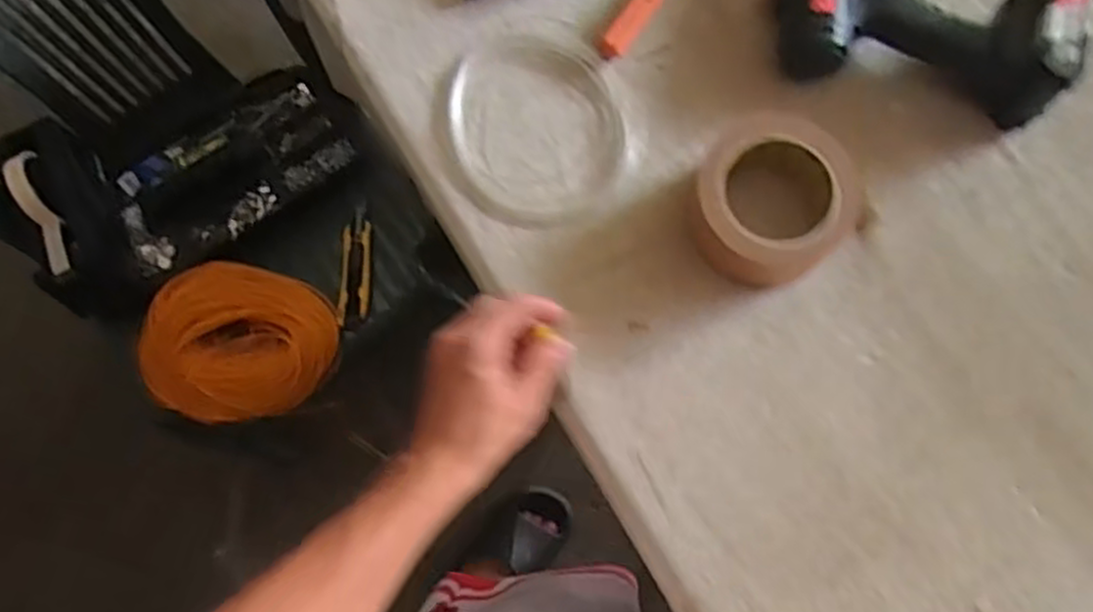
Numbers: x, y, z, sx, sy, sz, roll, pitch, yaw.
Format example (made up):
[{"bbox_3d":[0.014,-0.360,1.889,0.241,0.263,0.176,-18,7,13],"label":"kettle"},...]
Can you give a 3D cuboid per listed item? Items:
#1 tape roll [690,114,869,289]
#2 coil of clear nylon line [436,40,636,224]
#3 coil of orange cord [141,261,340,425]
[{"bbox_3d":[0.158,-0.075,0.556,0.115,0.051,0.113,0,77,1],"label":"tape roll"},{"bbox_3d":[-0.009,-0.134,0.596,0.135,0.010,0.153,-17,77,-2],"label":"coil of clear nylon line"},{"bbox_3d":[-0.347,0.040,0.873,0.198,0.060,0.175,21,77,7],"label":"coil of orange cord"}]

